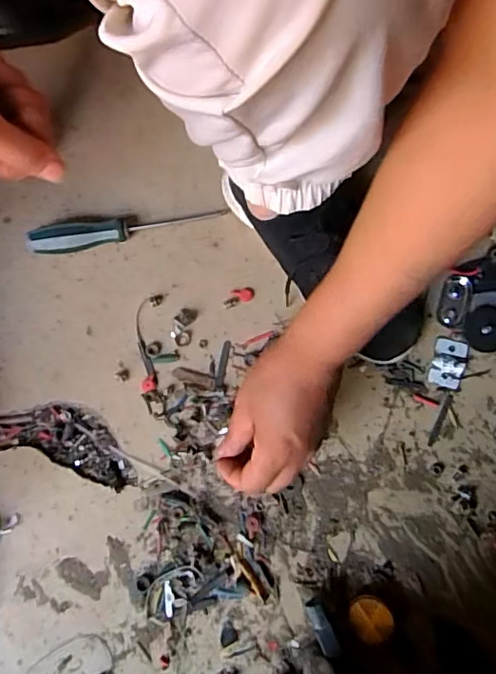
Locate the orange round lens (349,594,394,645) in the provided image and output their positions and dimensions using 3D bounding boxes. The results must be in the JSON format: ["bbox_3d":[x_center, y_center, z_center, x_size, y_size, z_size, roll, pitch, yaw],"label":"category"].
[{"bbox_3d":[0.099,0.229,0.434,0.032,0.014,0.040,-27,76,-4],"label":"orange round lens"}]

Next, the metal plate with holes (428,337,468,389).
[{"bbox_3d":[0.183,0.024,0.491,0.029,0.006,0.045,18,77,7],"label":"metal plate with holes"}]

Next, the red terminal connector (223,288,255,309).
[{"bbox_3d":[-0.010,-0.039,0.514,0.031,0.004,0.016,-21,77,-5],"label":"red terminal connector"}]

